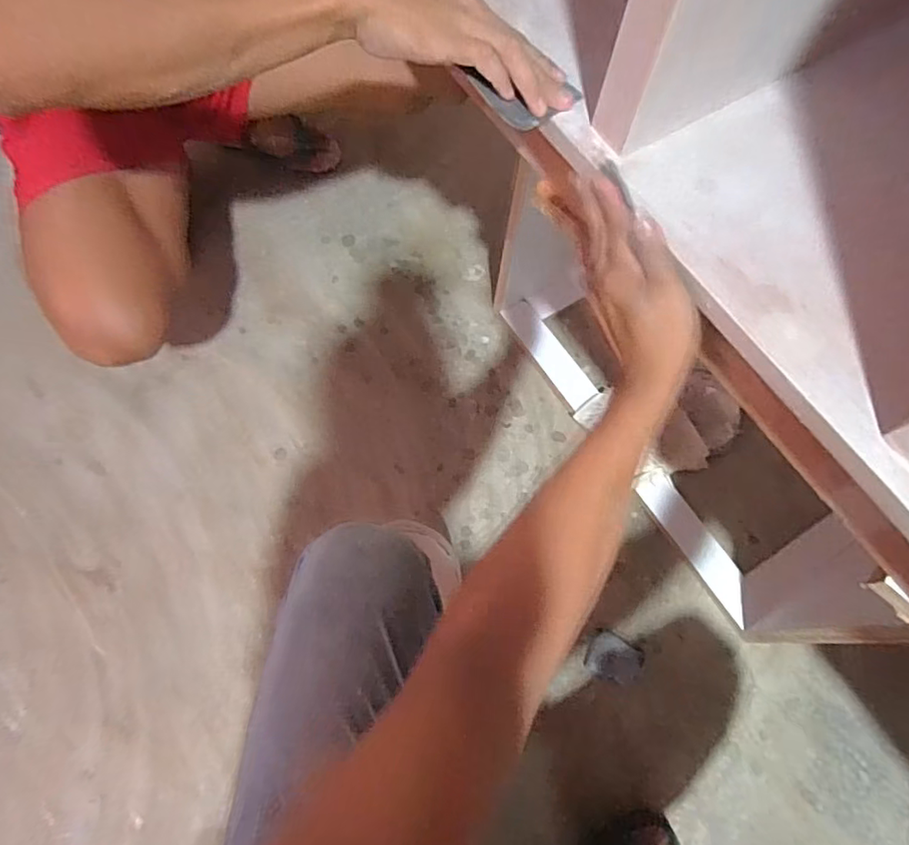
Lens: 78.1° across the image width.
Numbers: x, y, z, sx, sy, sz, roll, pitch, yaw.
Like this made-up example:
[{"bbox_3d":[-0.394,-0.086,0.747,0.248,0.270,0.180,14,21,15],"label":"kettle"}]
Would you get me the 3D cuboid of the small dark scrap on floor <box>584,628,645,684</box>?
[{"bbox_3d":[0.220,0.323,0.768,0.076,0.004,0.059,25,71,7],"label":"small dark scrap on floor"}]

